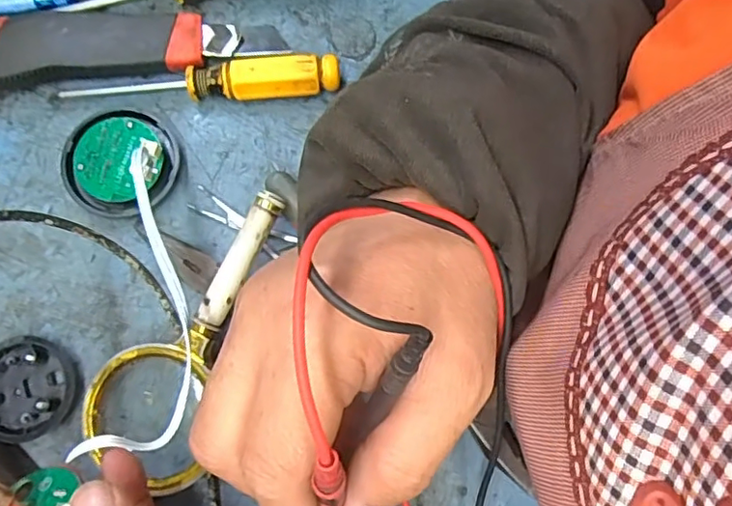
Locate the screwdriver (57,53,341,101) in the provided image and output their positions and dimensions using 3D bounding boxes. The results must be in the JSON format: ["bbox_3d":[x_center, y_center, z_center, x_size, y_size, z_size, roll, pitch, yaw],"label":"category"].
[{"bbox_3d":[-0.087,-0.089,0.315,0.145,0.022,0.019,-3,78,-1],"label":"screwdriver"}]

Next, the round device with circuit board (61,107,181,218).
[{"bbox_3d":[-0.127,-0.047,0.309,0.056,0.016,0.054,10,79,2],"label":"round device with circuit board"}]

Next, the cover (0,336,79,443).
[{"bbox_3d":[-0.165,0.065,0.289,0.044,0.014,0.046,0,78,0],"label":"cover"}]

